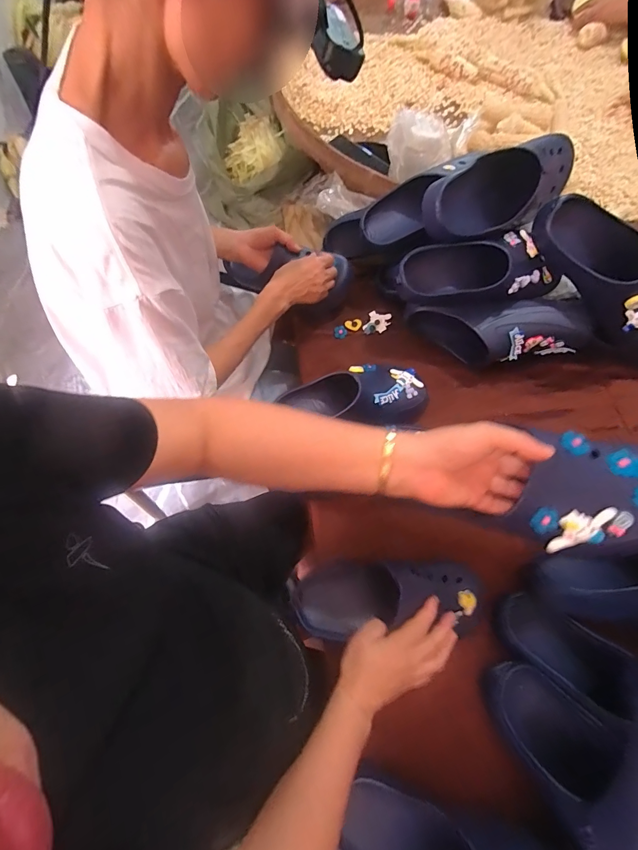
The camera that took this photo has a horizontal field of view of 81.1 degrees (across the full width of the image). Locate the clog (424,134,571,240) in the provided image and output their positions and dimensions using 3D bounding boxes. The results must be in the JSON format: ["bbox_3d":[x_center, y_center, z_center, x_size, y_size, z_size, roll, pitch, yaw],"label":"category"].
[{"bbox_3d":[0.288,-0.363,0.566,0.276,0.088,0.091,-24,69,-13],"label":"clog"}]

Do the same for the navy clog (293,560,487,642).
[{"bbox_3d":[0.095,0.230,0.495,0.252,0.077,0.089,-4,65,0],"label":"navy clog"}]

